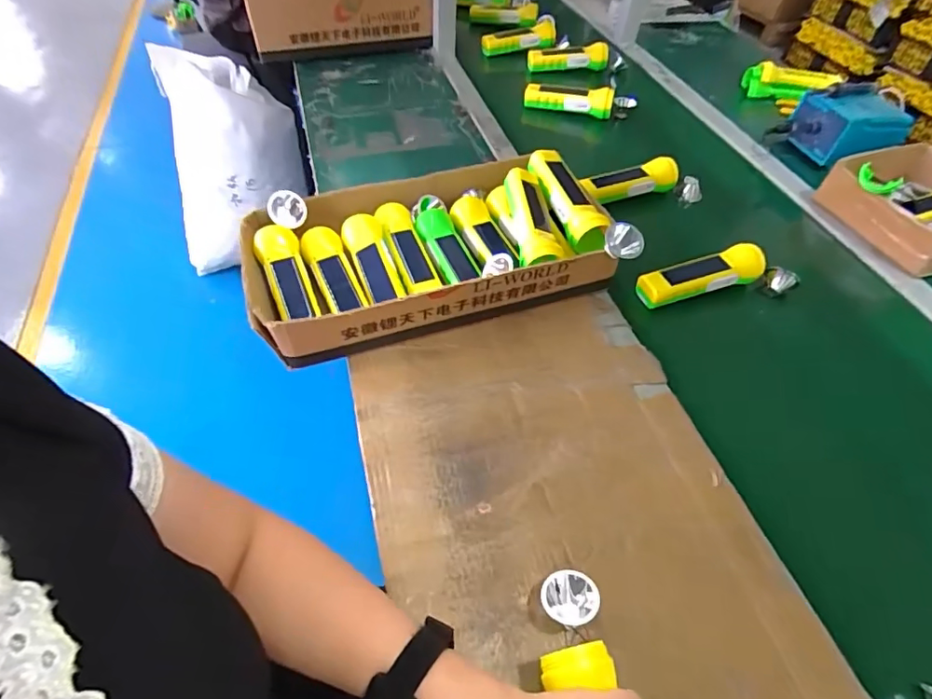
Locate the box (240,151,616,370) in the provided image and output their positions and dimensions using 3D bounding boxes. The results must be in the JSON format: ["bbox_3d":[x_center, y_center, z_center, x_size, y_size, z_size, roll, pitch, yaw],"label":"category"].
[{"bbox_3d":[-0.044,-0.125,0.638,0.422,0.090,0.215,-13,52,-15],"label":"box"}]

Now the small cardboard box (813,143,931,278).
[{"bbox_3d":[0.687,-0.215,0.773,0.212,0.069,0.212,-13,52,-15],"label":"small cardboard box"}]

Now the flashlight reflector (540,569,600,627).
[{"bbox_3d":[0.083,0.202,0.417,0.044,0.025,0.040,2,49,-3],"label":"flashlight reflector"}]

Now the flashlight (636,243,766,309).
[{"bbox_3d":[0.304,-0.097,0.669,0.173,0.041,0.047,-13,52,-15],"label":"flashlight"}]

